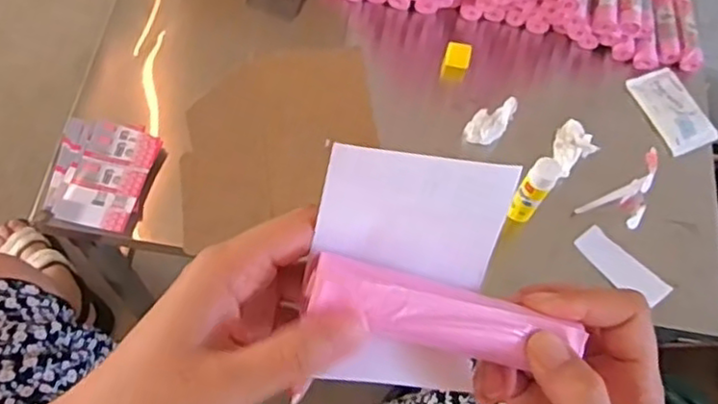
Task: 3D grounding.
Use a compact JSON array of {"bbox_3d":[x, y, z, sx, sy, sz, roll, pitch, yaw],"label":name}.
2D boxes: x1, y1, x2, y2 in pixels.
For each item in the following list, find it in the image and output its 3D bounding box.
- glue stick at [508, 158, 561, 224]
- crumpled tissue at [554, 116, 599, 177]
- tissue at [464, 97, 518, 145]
[{"bbox_3d":[0.192,-0.010,0.733,0.030,0.102,0.031,32,66,9],"label":"glue stick"},{"bbox_3d":[0.262,-0.068,0.814,0.049,0.026,0.062,41,67,13],"label":"crumpled tissue"},{"bbox_3d":[0.167,-0.101,0.823,0.071,0.028,0.038,-38,74,-21],"label":"tissue"}]

